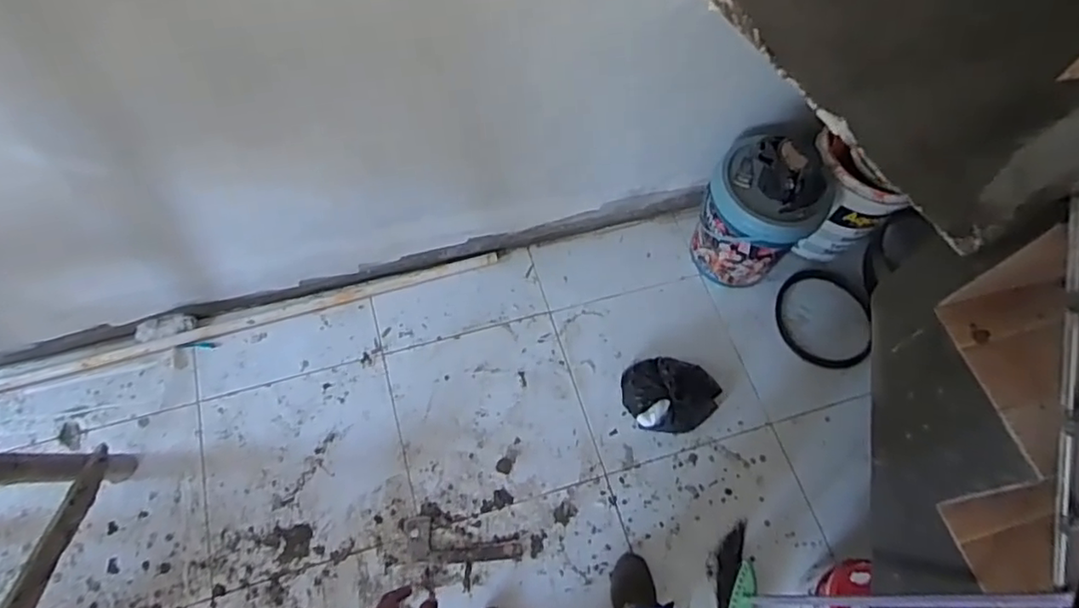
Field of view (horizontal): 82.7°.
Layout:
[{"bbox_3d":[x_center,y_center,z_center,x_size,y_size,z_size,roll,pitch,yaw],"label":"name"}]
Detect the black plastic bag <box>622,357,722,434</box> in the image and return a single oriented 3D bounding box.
[{"bbox_3d":[0.367,0.240,1.683,0.260,0.125,0.210,-14,67,-9],"label":"black plastic bag"}]

